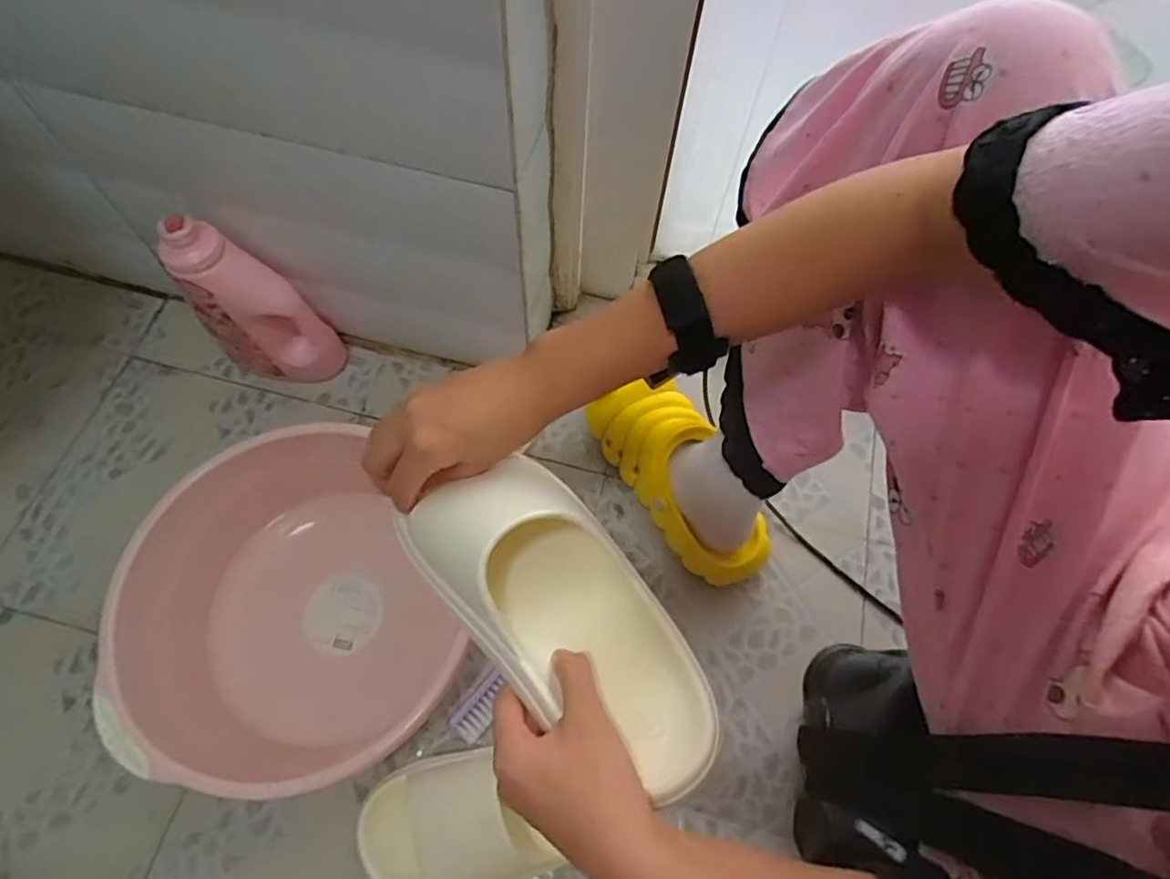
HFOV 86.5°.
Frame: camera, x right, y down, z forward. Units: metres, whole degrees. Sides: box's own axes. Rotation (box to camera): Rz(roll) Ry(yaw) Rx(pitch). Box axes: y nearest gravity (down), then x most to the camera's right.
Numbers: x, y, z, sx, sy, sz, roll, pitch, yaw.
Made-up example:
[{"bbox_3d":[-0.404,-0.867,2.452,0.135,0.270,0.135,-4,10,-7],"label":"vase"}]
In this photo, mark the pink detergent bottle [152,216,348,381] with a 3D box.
[{"bbox_3d":[-0.345,-0.137,0.659,0.120,0.218,0.058,14,65,4],"label":"pink detergent bottle"}]

